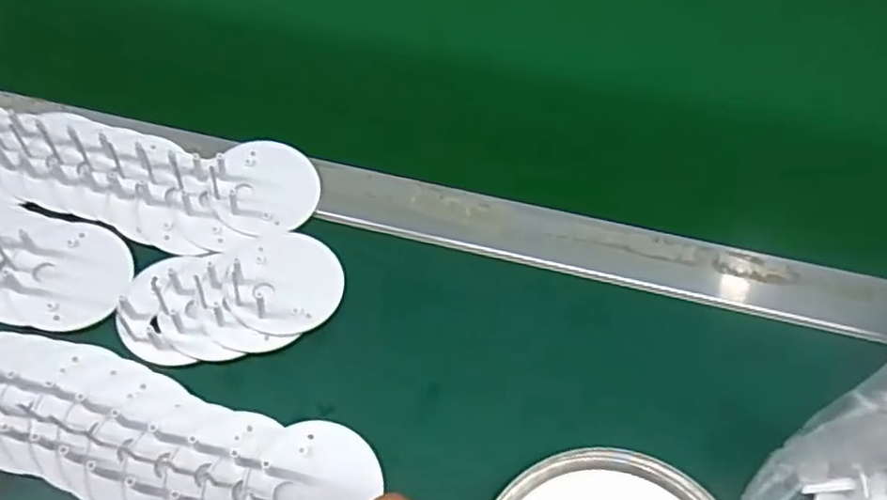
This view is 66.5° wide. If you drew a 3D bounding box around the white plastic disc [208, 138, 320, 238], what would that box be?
[{"bbox_3d":[-0.104,-0.037,0.397,0.060,0.015,0.060,5,65,-10],"label":"white plastic disc"}]

